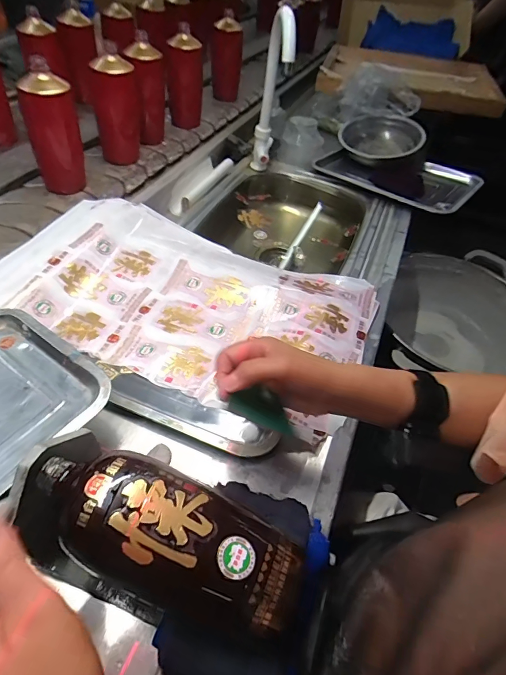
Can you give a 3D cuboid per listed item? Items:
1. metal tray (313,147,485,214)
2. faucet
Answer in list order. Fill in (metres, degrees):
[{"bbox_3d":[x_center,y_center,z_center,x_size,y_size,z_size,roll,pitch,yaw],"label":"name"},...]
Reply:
[{"bbox_3d":[0.344,-0.392,0.956,0.338,0.038,0.246,37,53,20],"label":"metal tray"},{"bbox_3d":[0.035,-0.476,0.792,0.031,0.352,0.098,-2,75,-8],"label":"faucet"}]

